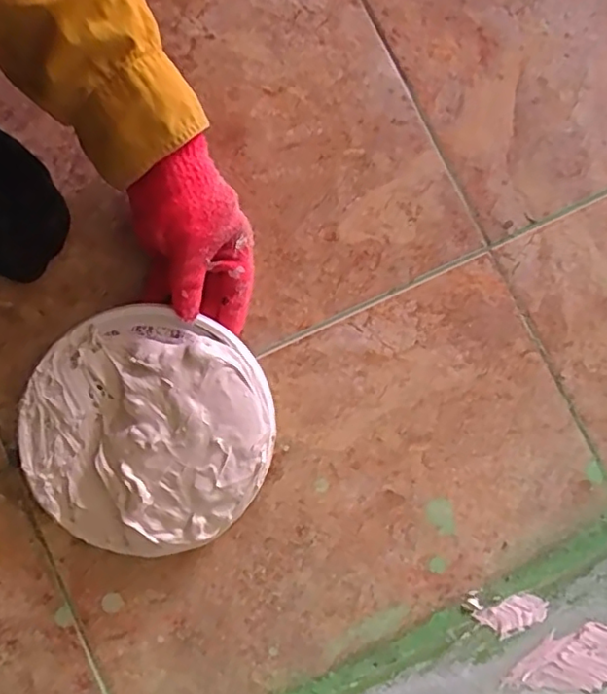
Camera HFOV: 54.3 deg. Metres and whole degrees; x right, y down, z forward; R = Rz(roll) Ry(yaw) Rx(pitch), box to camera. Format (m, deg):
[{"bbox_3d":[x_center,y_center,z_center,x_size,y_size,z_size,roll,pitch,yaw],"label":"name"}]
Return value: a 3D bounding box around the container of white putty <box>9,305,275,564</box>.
[{"bbox_3d":[-0.110,0.059,0.417,0.167,0.037,0.162,22,76,5],"label":"container of white putty"}]

